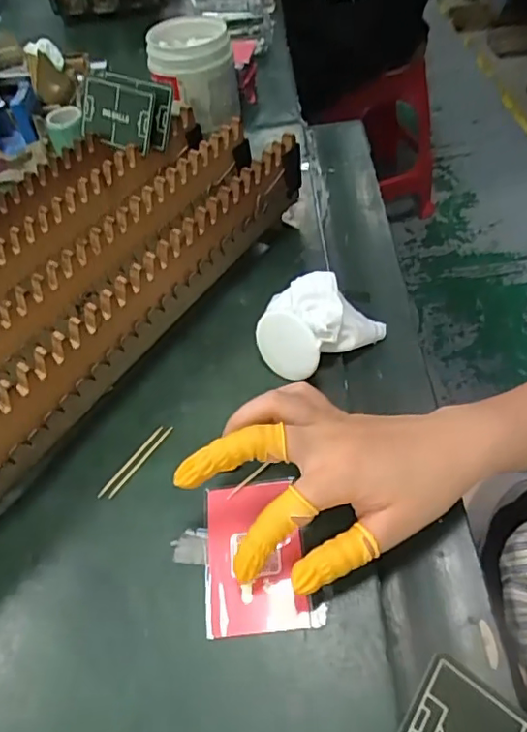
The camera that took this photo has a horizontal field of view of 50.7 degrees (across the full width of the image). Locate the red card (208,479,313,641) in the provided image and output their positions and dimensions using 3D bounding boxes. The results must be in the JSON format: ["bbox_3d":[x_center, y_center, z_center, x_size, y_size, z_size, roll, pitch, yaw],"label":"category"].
[{"bbox_3d":[-0.006,0.109,0.324,0.055,0.005,0.086,-7,52,1],"label":"red card"}]

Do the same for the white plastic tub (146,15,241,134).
[{"bbox_3d":[-0.078,-0.334,0.638,0.092,0.089,0.091,-7,52,1],"label":"white plastic tub"}]

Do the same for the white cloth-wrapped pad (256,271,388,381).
[{"bbox_3d":[0.036,-0.038,0.409,0.094,0.047,0.071,-38,57,-22],"label":"white cloth-wrapped pad"}]

